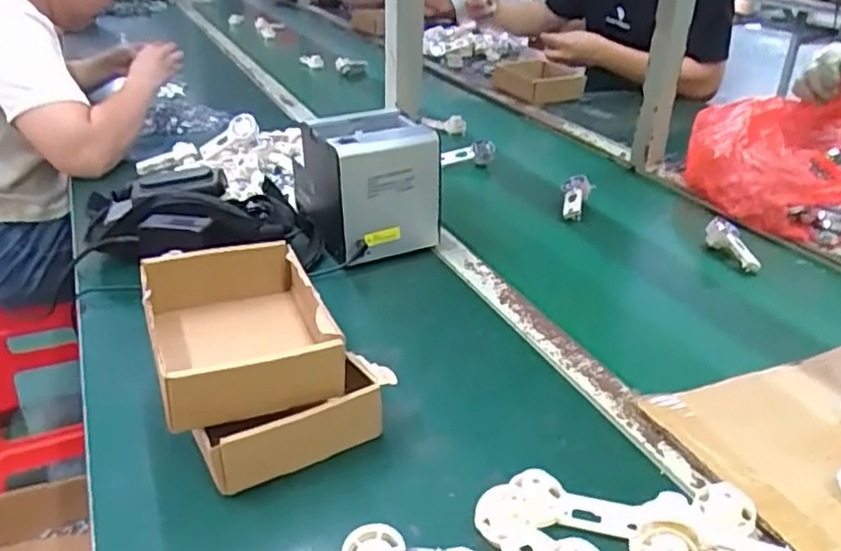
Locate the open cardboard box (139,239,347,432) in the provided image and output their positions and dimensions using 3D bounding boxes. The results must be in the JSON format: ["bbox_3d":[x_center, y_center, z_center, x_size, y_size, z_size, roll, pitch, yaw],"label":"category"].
[{"bbox_3d":[-0.148,0.044,0.566,0.133,0.069,0.172,-10,31,-19],"label":"open cardboard box"}]

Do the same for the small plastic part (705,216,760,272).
[{"bbox_3d":[0.394,-0.040,0.875,0.044,0.032,0.094,3,29,3],"label":"small plastic part"}]

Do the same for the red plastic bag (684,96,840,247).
[{"bbox_3d":[0.627,-0.170,1.028,0.392,0.107,0.332,1,29,-1],"label":"red plastic bag"}]

